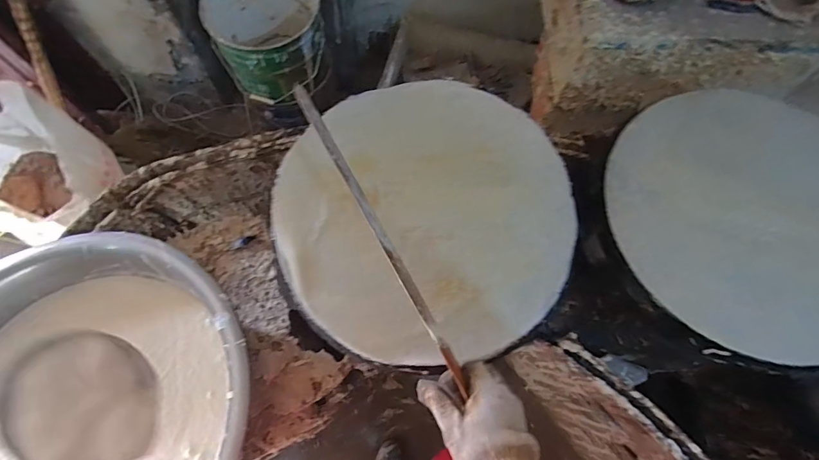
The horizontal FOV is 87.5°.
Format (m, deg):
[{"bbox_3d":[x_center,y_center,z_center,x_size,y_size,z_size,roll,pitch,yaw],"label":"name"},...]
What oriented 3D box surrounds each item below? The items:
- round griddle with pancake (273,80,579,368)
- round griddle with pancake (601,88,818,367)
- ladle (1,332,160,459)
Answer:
[{"bbox_3d":[0.023,-0.026,0.549,0.363,0.034,0.363,0,69,-1],"label":"round griddle with pancake"},{"bbox_3d":[0.447,-0.024,0.556,0.361,0.036,0.365,0,69,-1],"label":"round griddle with pancake"},{"bbox_3d":[-0.173,0.211,0.214,0.087,0.051,0.326,-22,56,-9],"label":"ladle"}]

